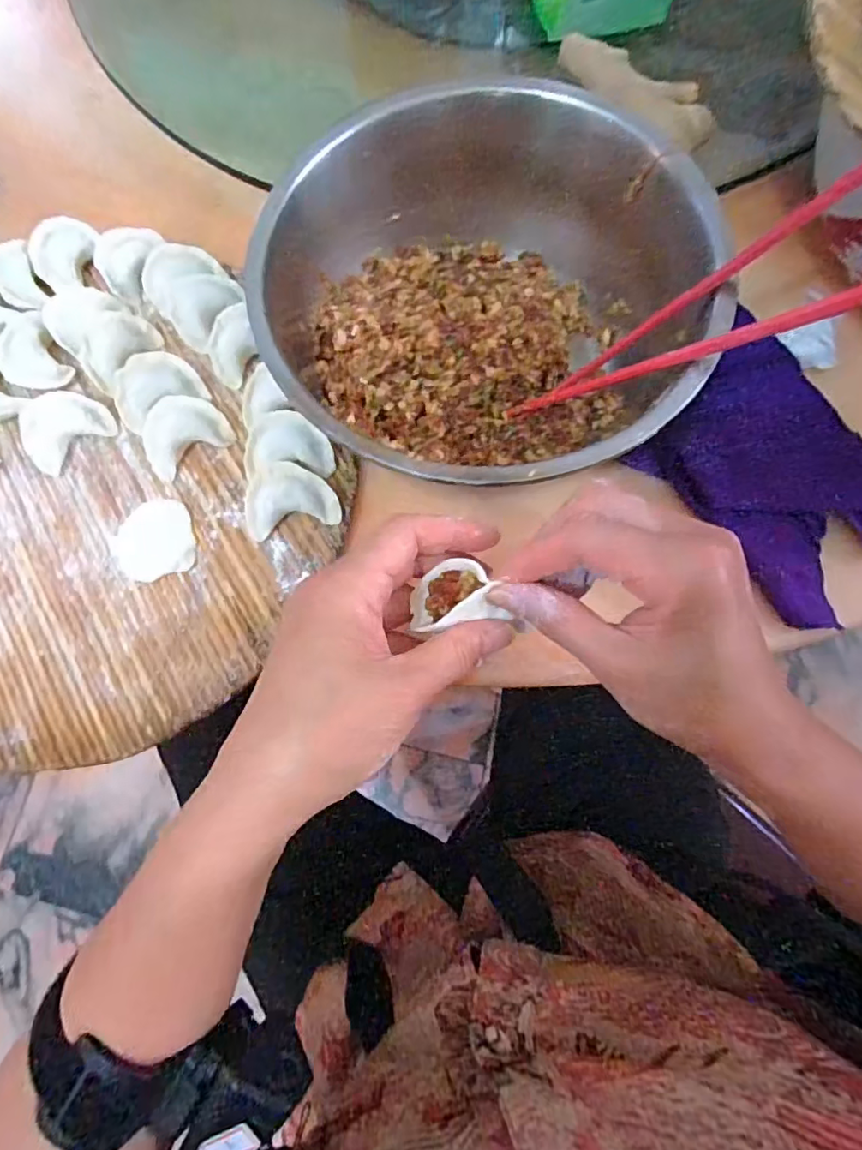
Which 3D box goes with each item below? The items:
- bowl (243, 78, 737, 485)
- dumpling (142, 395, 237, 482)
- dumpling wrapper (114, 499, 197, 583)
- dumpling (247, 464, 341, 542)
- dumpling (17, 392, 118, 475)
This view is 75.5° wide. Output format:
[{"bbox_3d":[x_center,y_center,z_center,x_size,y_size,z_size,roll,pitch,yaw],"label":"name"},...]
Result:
[{"bbox_3d":[0.033,-0.147,0.331,0.237,0.098,0.225,0,76,2],"label":"bowl"},{"bbox_3d":[-0.162,-0.093,0.363,0.055,0.018,0.041,-33,79,-6],"label":"dumpling"},{"bbox_3d":[-0.177,-0.023,0.354,0.050,0.004,0.052,0,78,1],"label":"dumpling wrapper"},{"bbox_3d":[-0.088,-0.048,0.347,0.056,0.023,0.040,-14,78,-2],"label":"dumpling"},{"bbox_3d":[-0.243,-0.099,0.367,0.054,0.020,0.040,-41,80,-8],"label":"dumpling"}]

